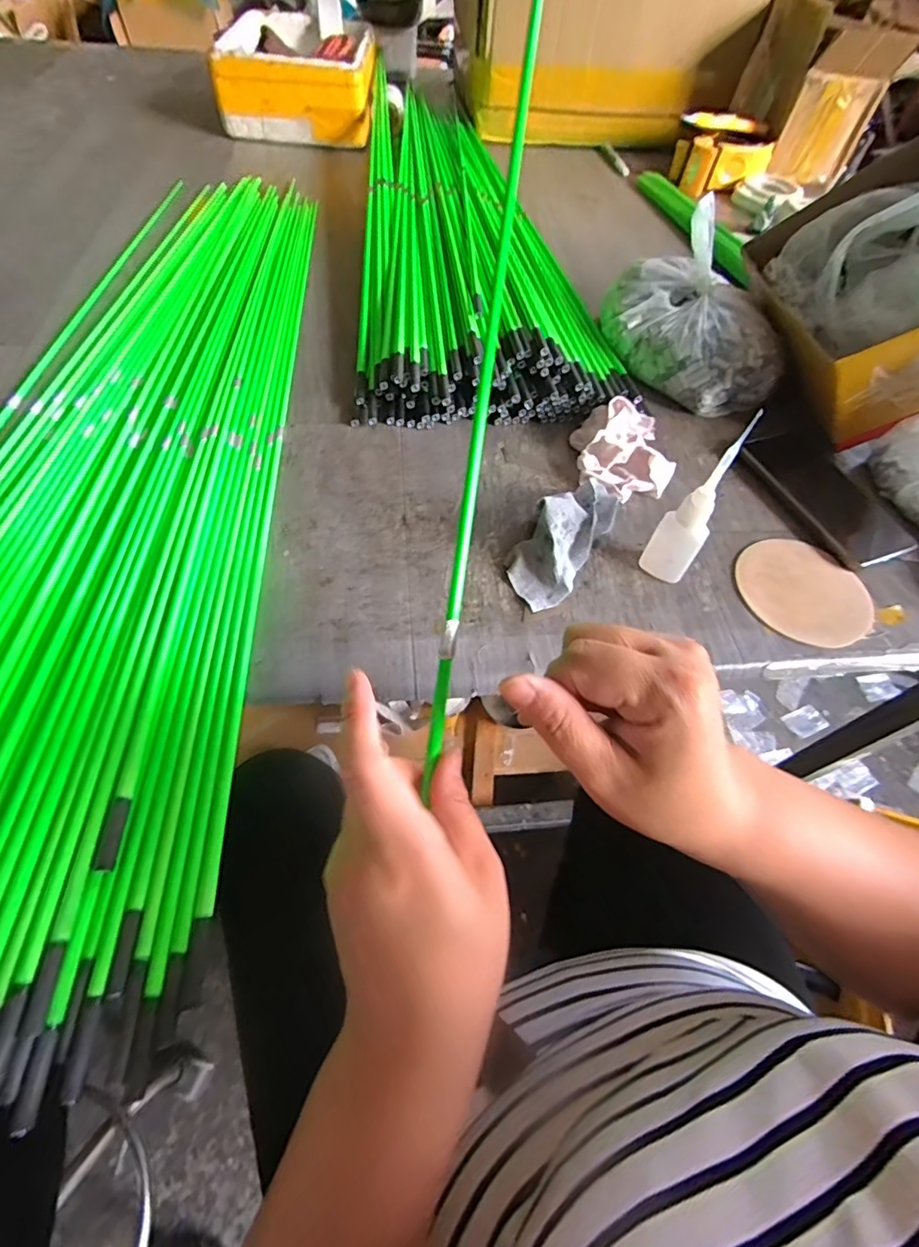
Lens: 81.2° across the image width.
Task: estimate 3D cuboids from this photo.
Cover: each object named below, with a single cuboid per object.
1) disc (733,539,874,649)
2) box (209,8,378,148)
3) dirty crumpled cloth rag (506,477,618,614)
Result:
[{"bbox_3d":[0.290,-0.027,0.454,0.108,0.006,0.108,2,58,-3],"label":"disc"},{"bbox_3d":[-0.263,-0.938,0.926,0.240,0.107,0.281,3,57,-3],"label":"box"},{"bbox_3d":[0.090,-0.077,0.440,0.049,0.046,0.139,30,60,14],"label":"dirty crumpled cloth rag"}]

